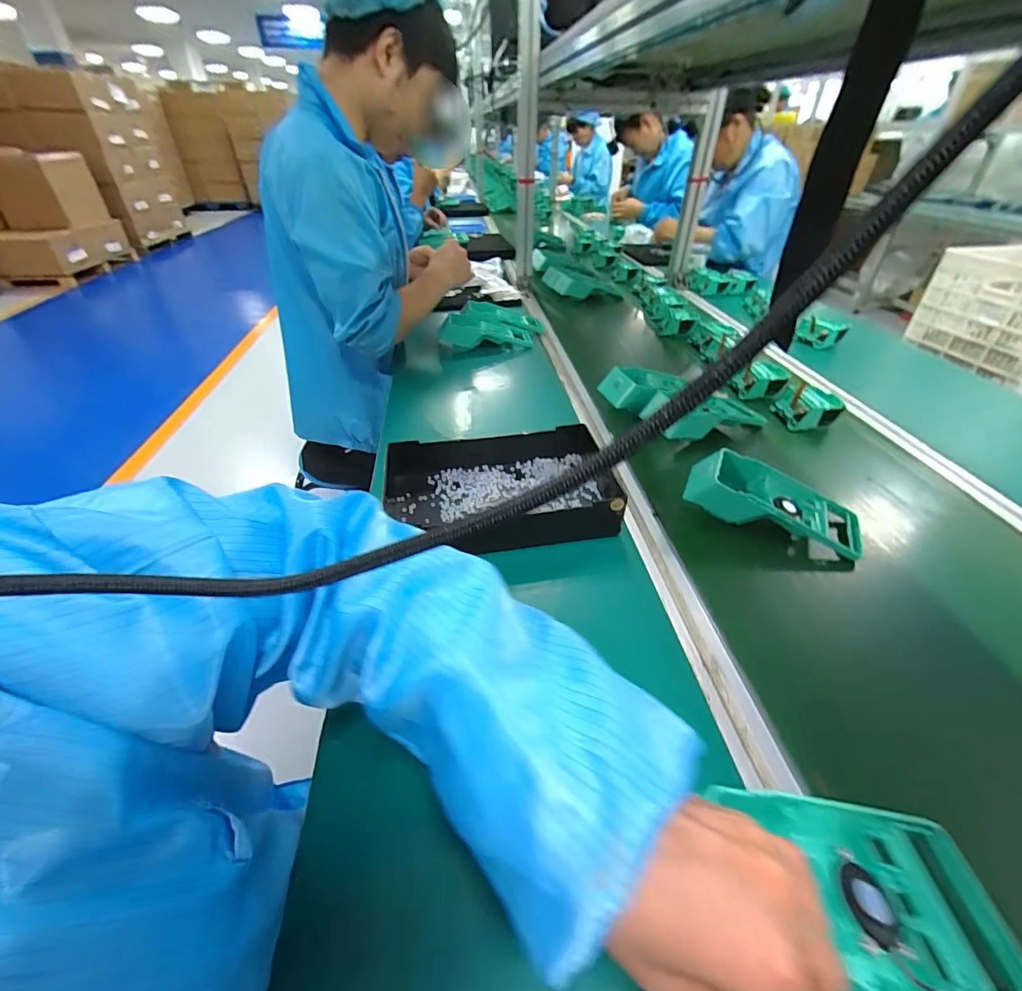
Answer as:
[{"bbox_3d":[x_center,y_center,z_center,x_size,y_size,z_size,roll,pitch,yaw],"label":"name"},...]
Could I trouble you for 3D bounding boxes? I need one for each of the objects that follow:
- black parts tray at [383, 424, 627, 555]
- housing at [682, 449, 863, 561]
[{"bbox_3d":[-0.009,-0.011,0.552,0.275,0.051,0.171,-5,40,-8],"label":"black parts tray"},{"bbox_3d":[0.305,0.007,0.539,0.189,0.054,0.087,17,42,17],"label":"housing"}]

